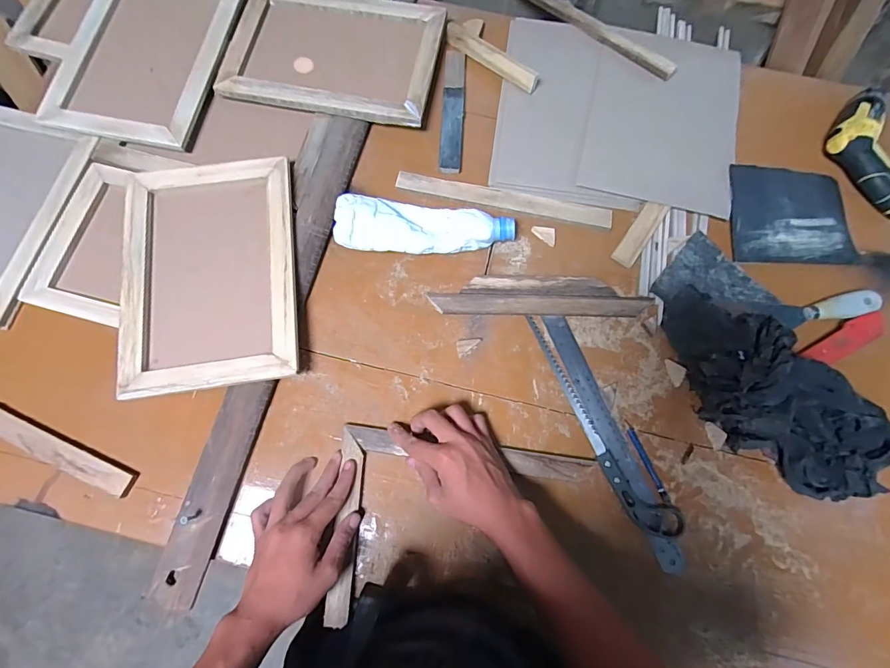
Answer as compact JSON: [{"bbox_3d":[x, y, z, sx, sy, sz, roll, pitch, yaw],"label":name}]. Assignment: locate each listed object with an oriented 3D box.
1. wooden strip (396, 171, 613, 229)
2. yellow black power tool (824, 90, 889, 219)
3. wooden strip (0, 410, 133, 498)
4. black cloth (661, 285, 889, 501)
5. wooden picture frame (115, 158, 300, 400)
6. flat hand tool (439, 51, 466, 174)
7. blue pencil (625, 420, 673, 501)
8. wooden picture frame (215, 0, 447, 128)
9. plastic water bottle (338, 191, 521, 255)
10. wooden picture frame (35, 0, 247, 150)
[{"bbox_3d":[0.081,-0.185,0.586,0.291,0.007,0.028,12,77,2],"label":"wooden strip"},{"bbox_3d":[0.606,-0.253,0.596,0.105,0.046,0.174,-30,79,-7],"label":"yellow black power tool"},{"bbox_3d":[-0.520,0.102,0.499,0.350,0.013,0.026,25,77,4],"label":"wooden strip"},{"bbox_3d":[0.385,0.065,0.501,0.296,0.063,0.156,39,80,9],"label":"black cloth"},{"bbox_3d":[-0.291,-0.083,0.538,0.208,0.023,0.300,-5,77,-3],"label":"wooden picture frame"},{"bbox_3d":[0.012,-0.326,0.620,0.030,0.007,0.204,3,77,-1],"label":"flat hand tool"},{"bbox_3d":[0.239,0.151,0.509,0.010,0.005,0.098,-22,78,-6],"label":"blue pencil"},{"bbox_3d":[-0.159,-0.419,0.624,0.295,0.021,0.220,10,77,1],"label":"wooden picture frame"},{"bbox_3d":[-0.025,-0.138,0.551,0.229,0.053,0.069,2,77,1],"label":"plastic water bottle"},{"bbox_3d":[-0.424,-0.410,0.615,0.209,0.014,0.282,12,77,1],"label":"wooden picture frame"}]

